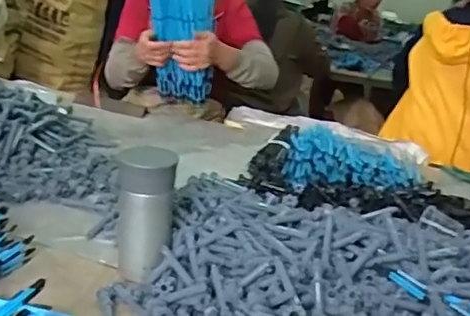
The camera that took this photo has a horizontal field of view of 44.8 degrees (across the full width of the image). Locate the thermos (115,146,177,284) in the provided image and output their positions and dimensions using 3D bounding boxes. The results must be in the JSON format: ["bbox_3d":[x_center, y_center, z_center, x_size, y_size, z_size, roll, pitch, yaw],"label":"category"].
[{"bbox_3d":[-0.118,0.072,0.749,0.072,0.166,0.060,2,19,-12],"label":"thermos"}]

